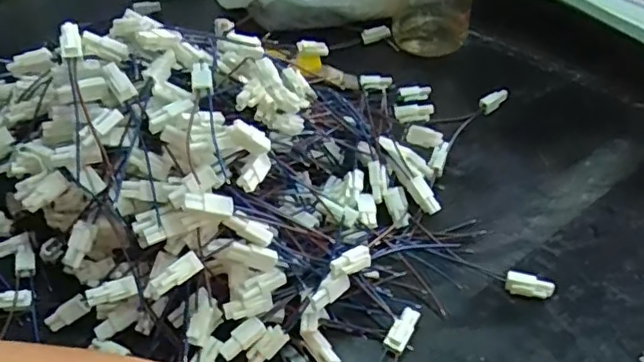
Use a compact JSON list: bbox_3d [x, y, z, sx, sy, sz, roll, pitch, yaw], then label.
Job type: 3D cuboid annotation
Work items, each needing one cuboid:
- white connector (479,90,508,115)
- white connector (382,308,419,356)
[{"bbox_3d":[0.133,-0.061,0.458,0.030,0.010,0.010,-30,51,-25],"label":"white connector"},{"bbox_3d":[0.044,0.080,0.319,0.011,0.011,0.026,25,51,25],"label":"white connector"}]

